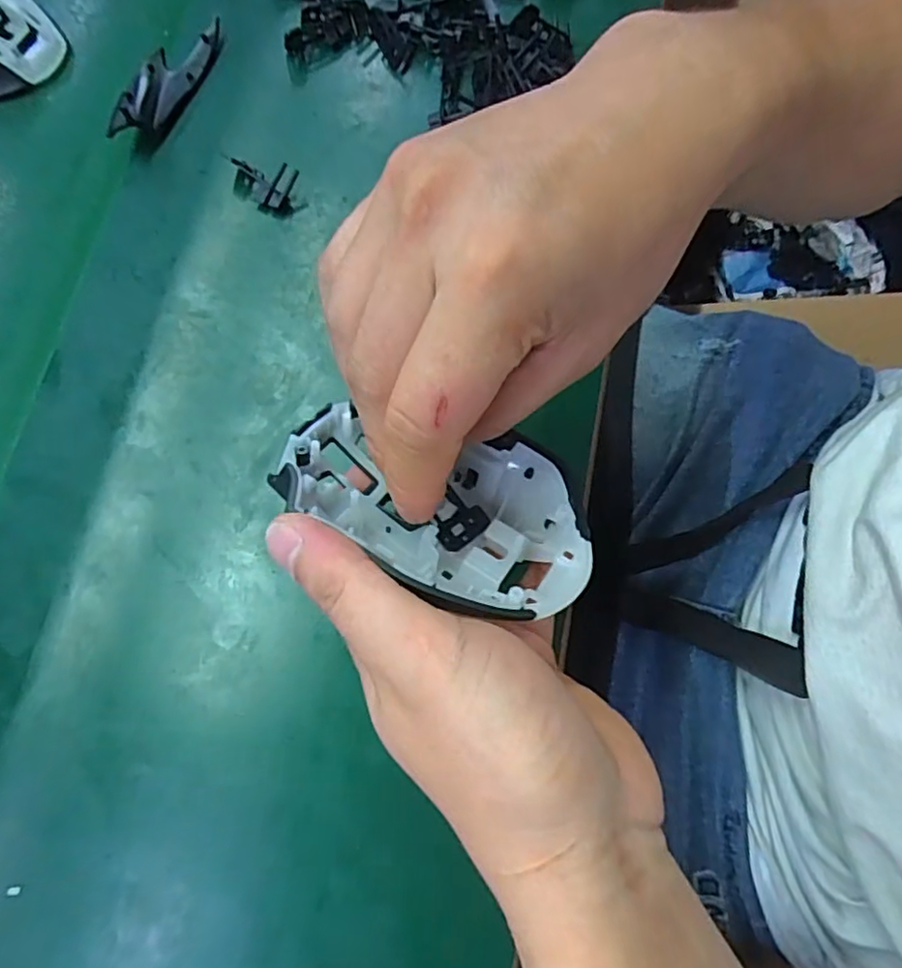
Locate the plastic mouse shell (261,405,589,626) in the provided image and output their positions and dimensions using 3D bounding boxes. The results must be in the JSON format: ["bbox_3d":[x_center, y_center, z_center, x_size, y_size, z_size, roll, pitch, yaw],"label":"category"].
[{"bbox_3d":[-0.006,0.005,0.231,0.115,0.038,0.063,17,75,9],"label":"plastic mouse shell"}]

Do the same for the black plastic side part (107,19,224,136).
[{"bbox_3d":[-0.171,-0.242,0.379,0.036,0.024,0.093,13,75,6],"label":"black plastic side part"}]

